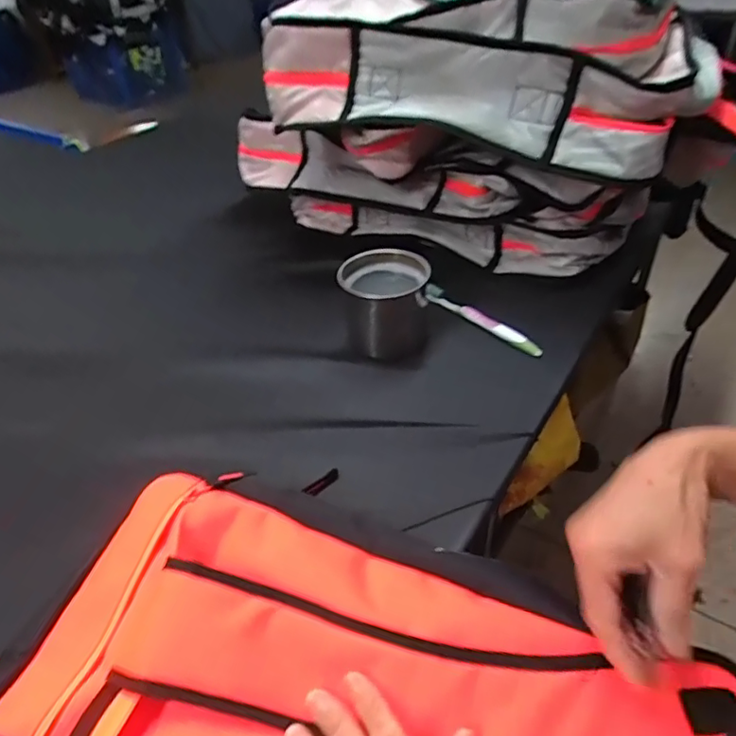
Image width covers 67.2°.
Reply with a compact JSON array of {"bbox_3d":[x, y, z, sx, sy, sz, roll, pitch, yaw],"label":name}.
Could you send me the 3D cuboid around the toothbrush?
[{"bbox_3d":[0.144,-0.066,0.710,0.018,0.009,0.185,-30,47,-27],"label":"toothbrush"}]

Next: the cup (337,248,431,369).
[{"bbox_3d":[0.021,-0.076,0.671,0.100,0.092,0.109,-3,41,2],"label":"cup"}]

